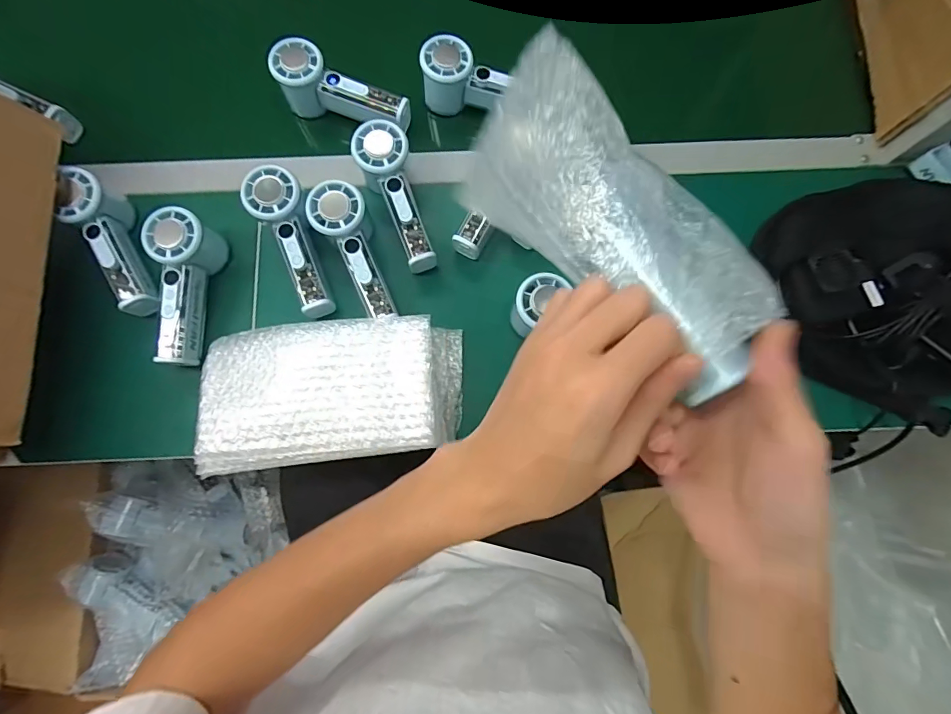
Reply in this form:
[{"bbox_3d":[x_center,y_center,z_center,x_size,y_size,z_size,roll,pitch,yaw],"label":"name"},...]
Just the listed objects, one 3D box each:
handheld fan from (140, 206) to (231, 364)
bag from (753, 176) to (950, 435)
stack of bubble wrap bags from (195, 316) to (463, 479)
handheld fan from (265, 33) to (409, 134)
[{"bbox_3d":[-0.301,-0.071,0.458,0.052,0.063,0.154,4,91,1],"label":"handheld fan"},{"bbox_3d":[0.441,-0.070,0.438,0.229,0.094,0.264,-23,78,-5],"label":"bag"},{"bbox_3d":[-0.135,0.033,0.434,0.241,0.051,0.128,-7,78,-1],"label":"stack of bubble wrap bags"},{"bbox_3d":[-0.147,-0.302,0.502,0.148,0.058,0.054,15,78,4],"label":"handheld fan"}]

